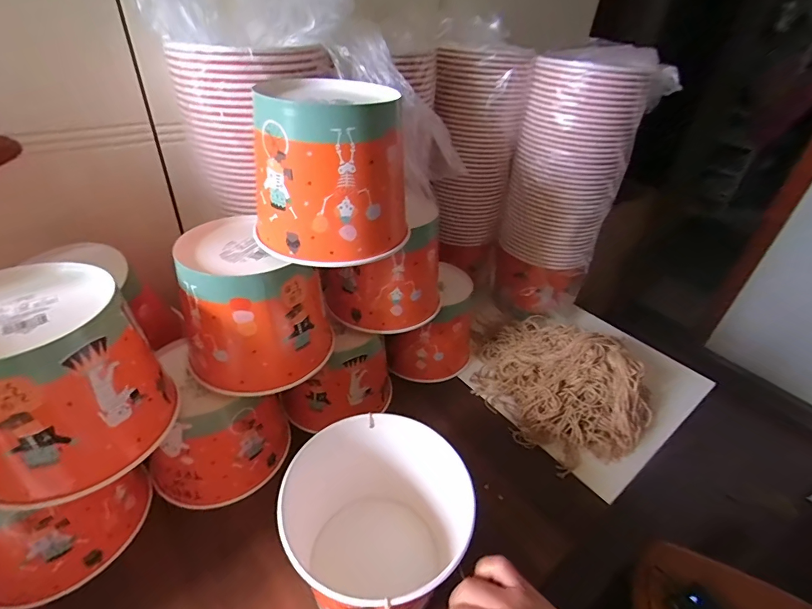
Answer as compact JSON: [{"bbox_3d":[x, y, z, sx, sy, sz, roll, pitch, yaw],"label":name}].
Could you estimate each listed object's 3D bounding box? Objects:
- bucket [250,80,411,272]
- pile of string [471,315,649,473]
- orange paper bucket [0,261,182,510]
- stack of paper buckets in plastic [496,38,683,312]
[{"bbox_3d":[-0.069,-0.132,0.397,0.141,0.131,0.139,-1,37,-8],"label":"bucket"},{"bbox_3d":[0.215,0.105,0.614,0.194,0.080,0.268,-21,44,-31],"label":"pile of string"},{"bbox_3d":[-0.293,0.063,0.347,0.141,0.150,0.141,31,44,31],"label":"orange paper bucket"},{"bbox_3d":[0.274,-0.197,0.698,0.183,0.390,0.171,17,38,16],"label":"stack of paper buckets in plastic"}]

